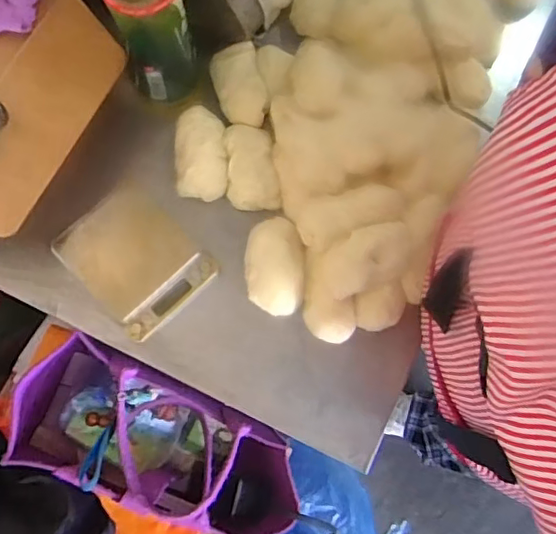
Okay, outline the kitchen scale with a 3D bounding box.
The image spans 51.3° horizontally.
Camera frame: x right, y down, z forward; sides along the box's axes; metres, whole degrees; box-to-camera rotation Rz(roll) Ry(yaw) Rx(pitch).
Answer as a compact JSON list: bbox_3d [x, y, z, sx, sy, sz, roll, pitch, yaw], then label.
[{"bbox_3d":[-0.133,-0.008,0.539,0.100,0.018,0.125,-43,80,-11],"label":"kitchen scale"}]

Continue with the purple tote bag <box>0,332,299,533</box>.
[{"bbox_3d":[-0.148,0.234,0.735,0.355,0.240,0.145,23,76,5],"label":"purple tote bag"}]

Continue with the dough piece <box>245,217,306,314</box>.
[{"bbox_3d":[-0.002,-0.001,0.540,0.054,0.031,0.087,2,76,-1],"label":"dough piece"}]

